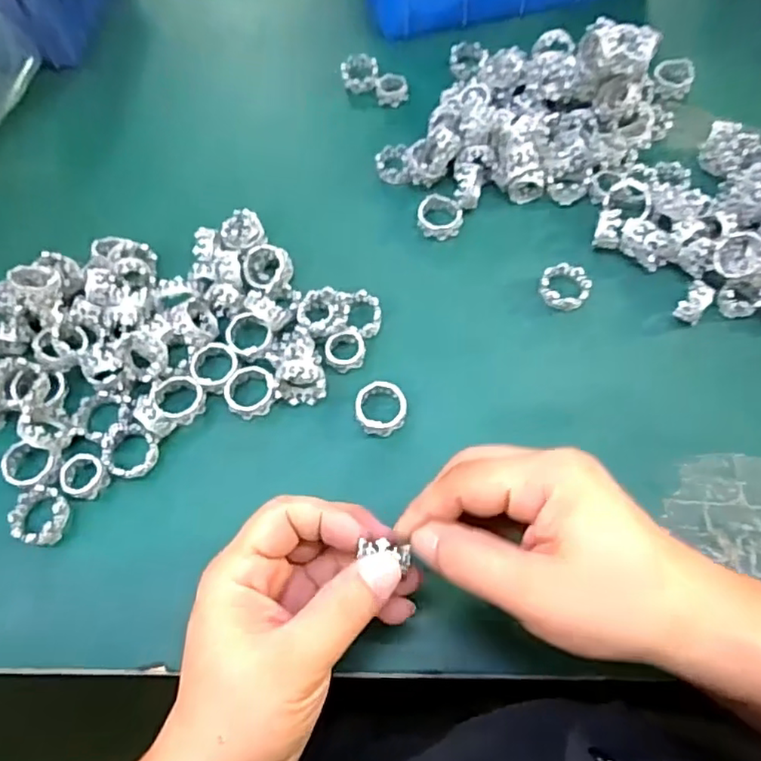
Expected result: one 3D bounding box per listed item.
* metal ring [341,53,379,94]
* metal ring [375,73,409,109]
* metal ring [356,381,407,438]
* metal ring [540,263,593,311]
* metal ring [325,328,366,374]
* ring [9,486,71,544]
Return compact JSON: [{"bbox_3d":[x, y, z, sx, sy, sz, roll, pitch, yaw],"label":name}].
[{"bbox_3d":[-0.015,-0.232,0.457,0.027,0.015,0.029,-1,64,2],"label":"metal ring"},{"bbox_3d":[0.009,-0.214,0.447,0.023,0.012,0.025,-1,64,2],"label":"metal ring"},{"bbox_3d":[0.000,0.015,0.328,0.027,0.014,0.027,-1,64,2],"label":"metal ring"},{"bbox_3d":[0.109,-0.054,0.357,0.028,0.011,0.029,-1,64,2],"label":"metal ring"},{"bbox_3d":[-0.020,-0.018,0.345,0.022,0.007,0.025,-1,64,2],"label":"metal ring"},{"bbox_3d":[-0.175,0.069,0.311,0.027,0.013,0.028,-1,64,2],"label":"ring"}]

